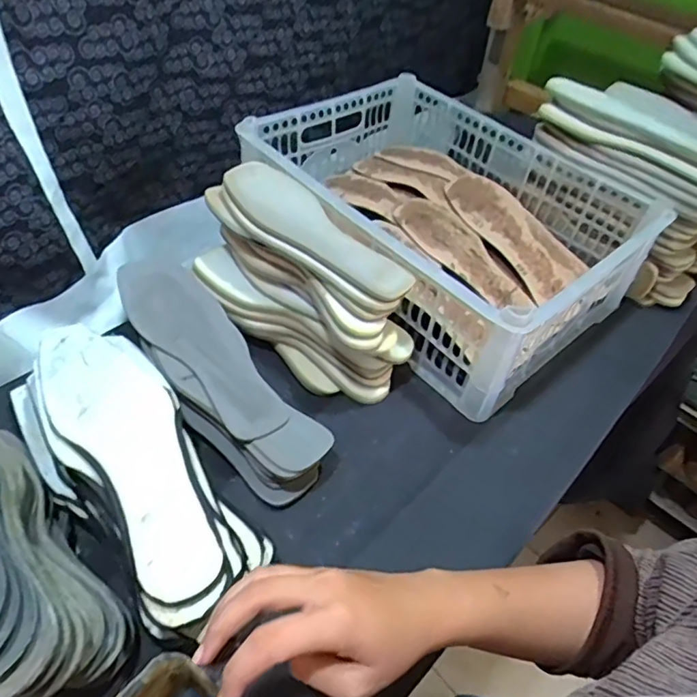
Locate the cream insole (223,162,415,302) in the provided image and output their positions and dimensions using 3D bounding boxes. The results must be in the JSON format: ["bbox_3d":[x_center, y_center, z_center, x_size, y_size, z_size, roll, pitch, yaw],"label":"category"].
[{"bbox_3d":[-0.034,-0.119,0.539,0.079,0.012,0.223,-27,60,-38],"label":"cream insole"}]

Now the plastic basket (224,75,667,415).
[{"bbox_3d":[0.112,-0.165,0.691,0.330,0.149,0.438,-33,58,-31],"label":"plastic basket"}]

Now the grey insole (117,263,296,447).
[{"bbox_3d":[-0.144,-0.006,0.540,0.084,0.040,0.235,-32,58,-30],"label":"grey insole"}]

